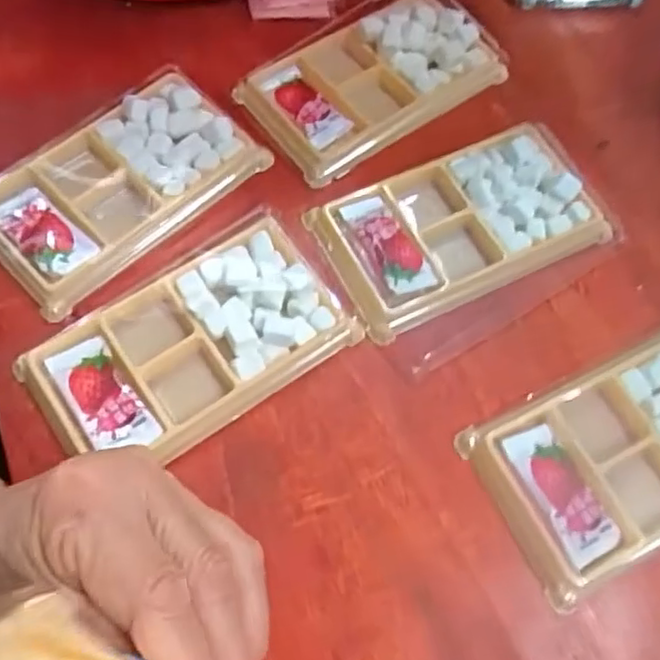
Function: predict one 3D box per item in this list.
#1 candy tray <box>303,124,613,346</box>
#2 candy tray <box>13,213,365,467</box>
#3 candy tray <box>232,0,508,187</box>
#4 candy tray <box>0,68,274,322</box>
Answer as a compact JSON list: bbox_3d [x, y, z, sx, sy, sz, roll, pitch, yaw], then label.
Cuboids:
[{"bbox_3d":[0.062,-0.052,0.322,0.130,0.014,0.074,-25,70,-10],"label":"candy tray"},{"bbox_3d":[-0.063,0.008,0.293,0.132,0.013,0.076,-34,72,-13],"label":"candy tray"},{"bbox_3d":[0.022,-0.140,0.351,0.129,0.015,0.074,-34,72,-13],"label":"candy tray"},{"bbox_3d":[-0.107,-0.074,0.325,0.130,0.013,0.078,-40,74,-15],"label":"candy tray"}]

